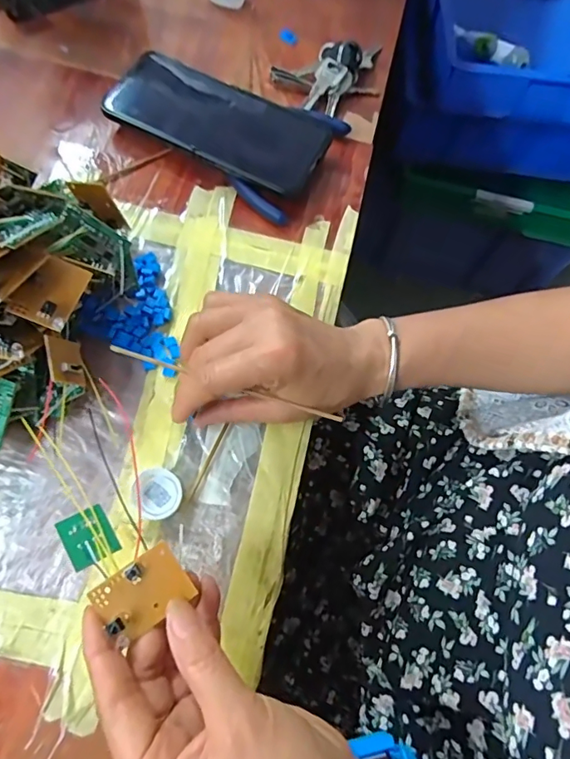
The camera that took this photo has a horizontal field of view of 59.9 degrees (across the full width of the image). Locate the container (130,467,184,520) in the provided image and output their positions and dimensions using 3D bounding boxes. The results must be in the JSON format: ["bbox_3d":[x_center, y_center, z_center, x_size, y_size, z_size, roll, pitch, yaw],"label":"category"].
[{"bbox_3d":[-0.079,0.071,0.306,0.028,0.008,0.031,-38,78,-16],"label":"container"}]

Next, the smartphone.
[{"bbox_3d":[-0.053,-0.207,0.394,0.169,0.009,0.077,25,71,7],"label":"smartphone"}]

